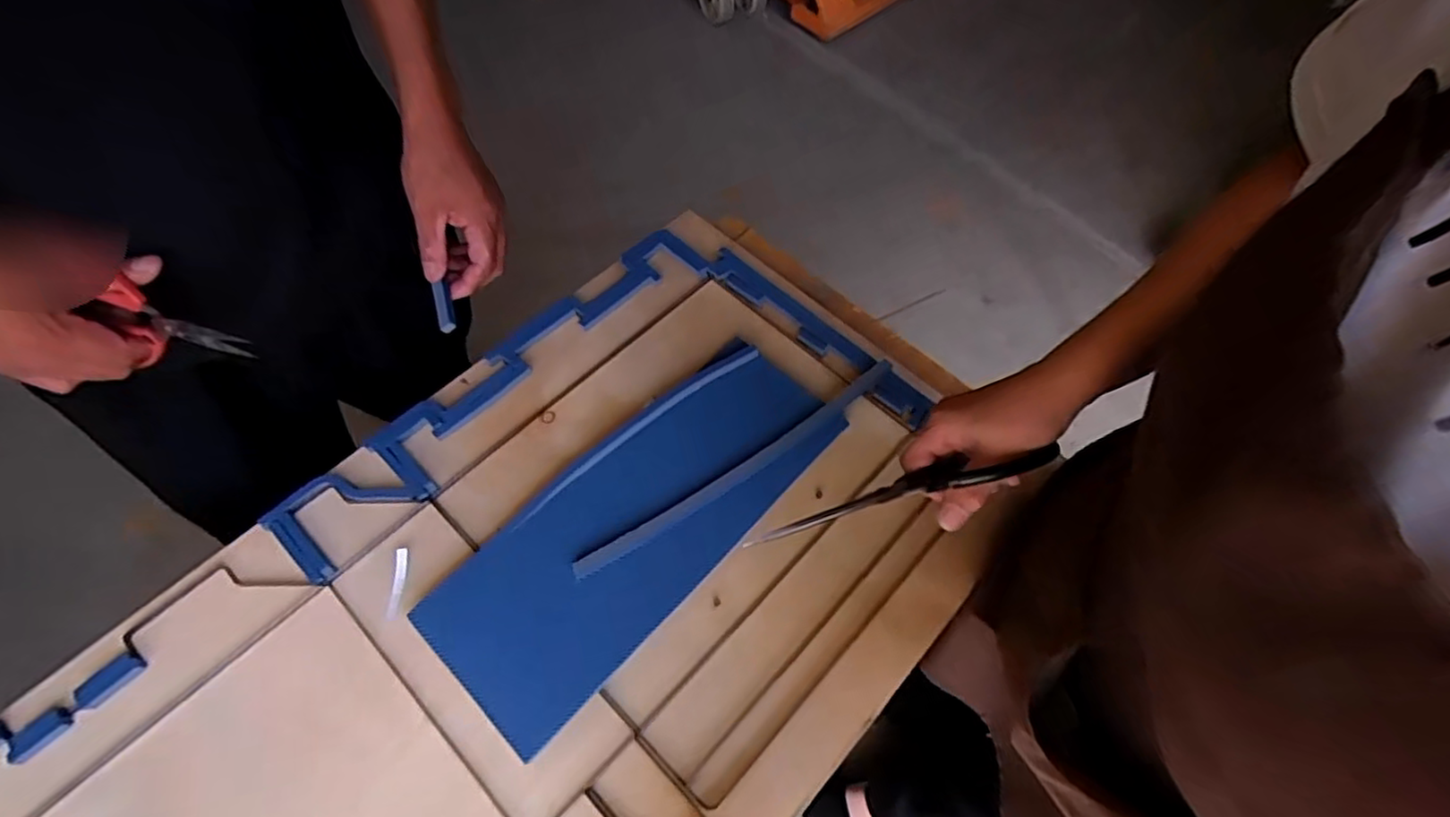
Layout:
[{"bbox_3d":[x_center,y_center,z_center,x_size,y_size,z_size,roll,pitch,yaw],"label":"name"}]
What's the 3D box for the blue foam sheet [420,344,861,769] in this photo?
[{"bbox_3d":[-0.065,0.091,0.562,0.143,0.016,0.370,44,68,10],"label":"blue foam sheet"}]

